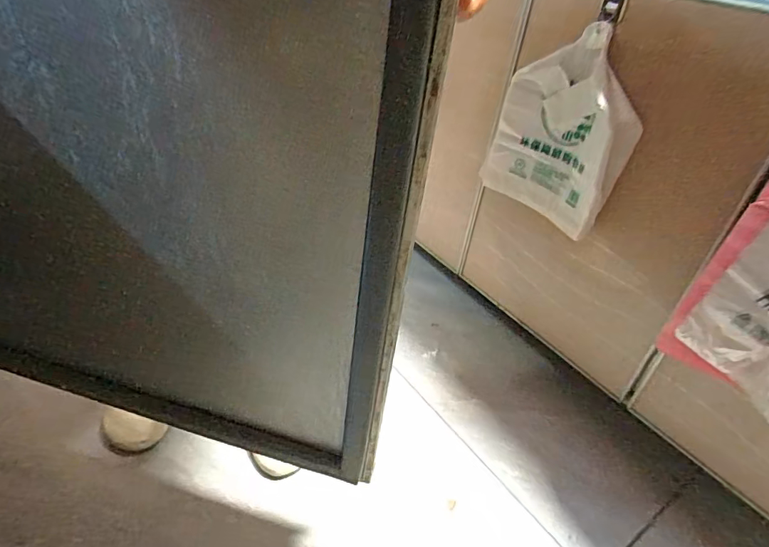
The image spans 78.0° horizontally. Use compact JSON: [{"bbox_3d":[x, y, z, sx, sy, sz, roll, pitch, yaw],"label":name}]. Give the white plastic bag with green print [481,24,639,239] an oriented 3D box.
[{"bbox_3d":[0.265,-0.219,0.739,0.062,0.254,0.233,-13,41,-28],"label":"white plastic bag with green print"}]

